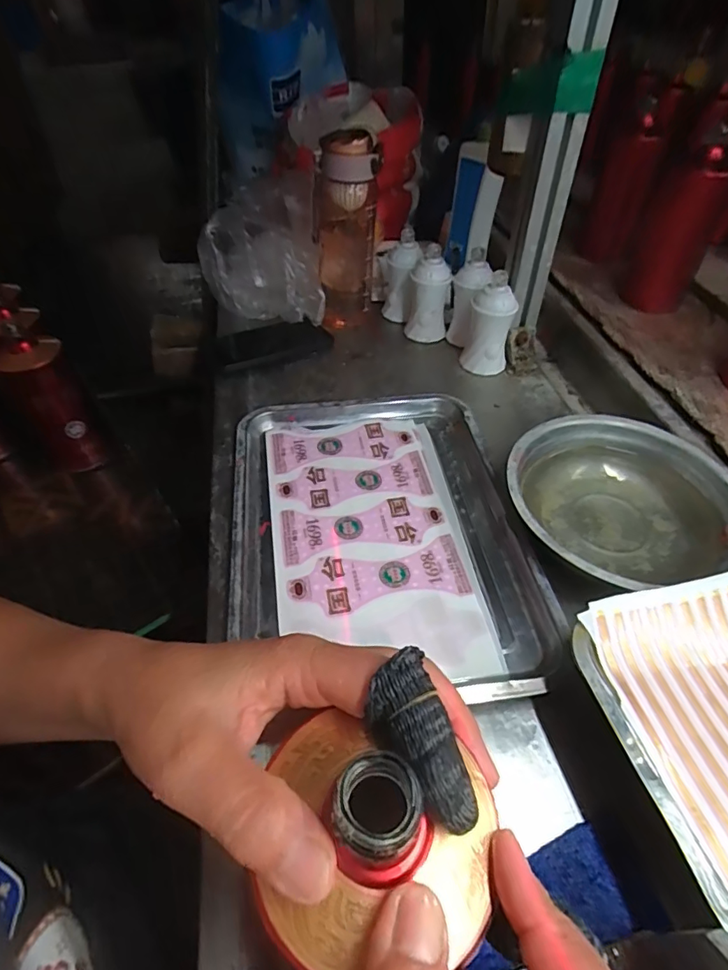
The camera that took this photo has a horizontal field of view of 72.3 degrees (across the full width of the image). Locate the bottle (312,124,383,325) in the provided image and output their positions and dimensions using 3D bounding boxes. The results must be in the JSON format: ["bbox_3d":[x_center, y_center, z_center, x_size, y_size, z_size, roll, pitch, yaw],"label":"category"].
[{"bbox_3d":[-0.024,-0.335,0.674,0.085,0.227,0.085,-5,46,0],"label":"bottle"}]

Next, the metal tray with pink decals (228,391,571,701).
[{"bbox_3d":[0.010,0.033,0.462,0.255,0.030,0.340,-9,46,-4],"label":"metal tray with pink decals"}]

